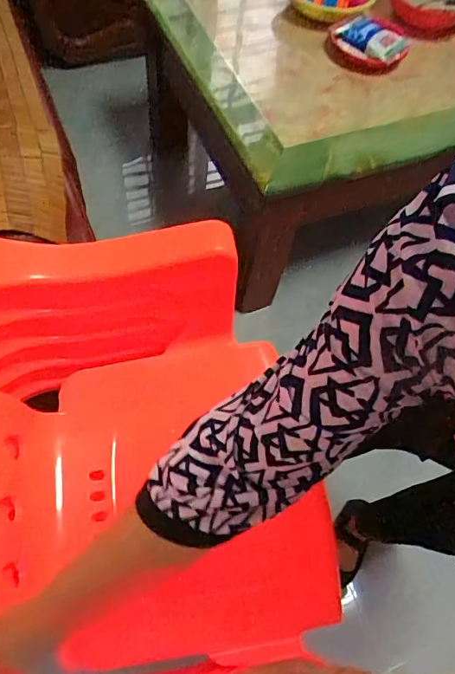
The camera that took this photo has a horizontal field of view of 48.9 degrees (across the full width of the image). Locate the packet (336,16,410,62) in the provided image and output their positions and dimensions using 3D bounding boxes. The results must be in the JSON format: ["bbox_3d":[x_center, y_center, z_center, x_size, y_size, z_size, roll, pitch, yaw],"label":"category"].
[{"bbox_3d":[0.360,-0.740,1.244,0.152,0.030,0.122,32,62,15],"label":"packet"}]

